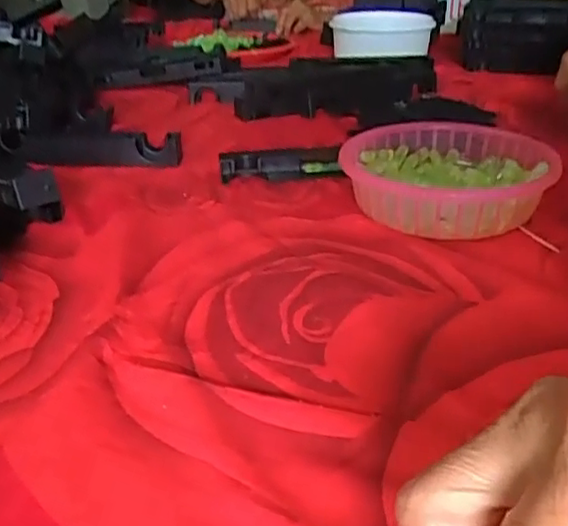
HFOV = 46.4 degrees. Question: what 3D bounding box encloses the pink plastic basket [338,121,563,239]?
[{"bbox_3d":[0.133,-0.070,0.556,0.161,0.055,0.157,5,29,9],"label":"pink plastic basket"}]

